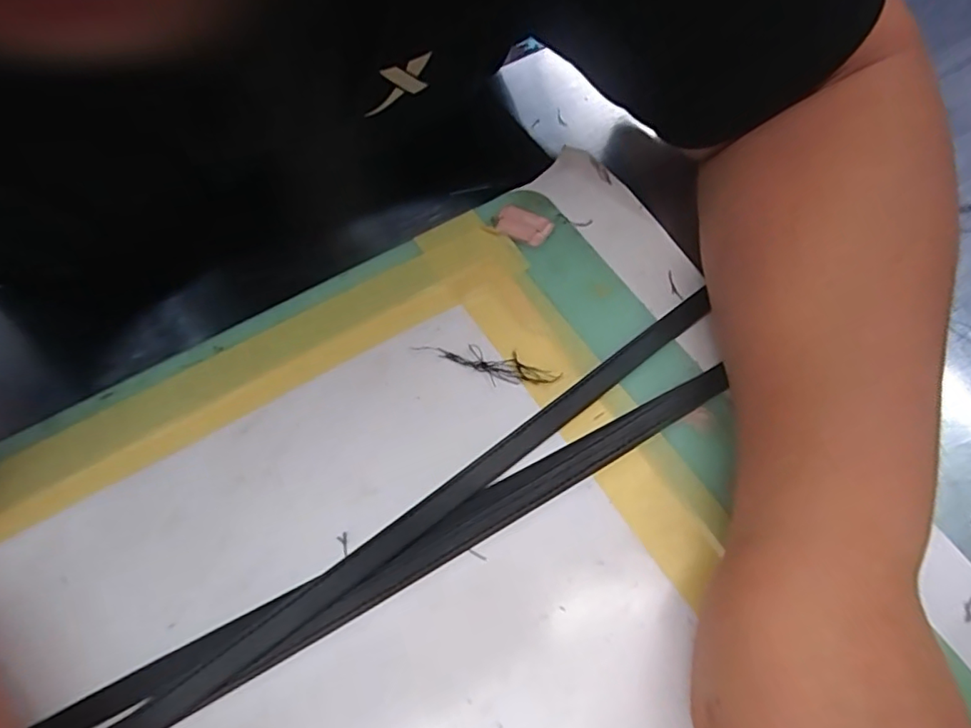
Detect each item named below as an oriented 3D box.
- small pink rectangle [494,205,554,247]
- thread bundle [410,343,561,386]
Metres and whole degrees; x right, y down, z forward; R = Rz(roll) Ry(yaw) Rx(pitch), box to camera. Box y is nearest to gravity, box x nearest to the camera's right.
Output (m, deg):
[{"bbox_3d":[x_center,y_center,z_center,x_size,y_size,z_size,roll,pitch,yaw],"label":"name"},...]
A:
[{"bbox_3d":[0.022,-0.080,0.328,0.031,0.006,0.019,21,65,14],"label":"small pink rectangle"},{"bbox_3d":[0.001,-0.001,0.291,0.074,0.004,0.017,16,64,11],"label":"thread bundle"}]

